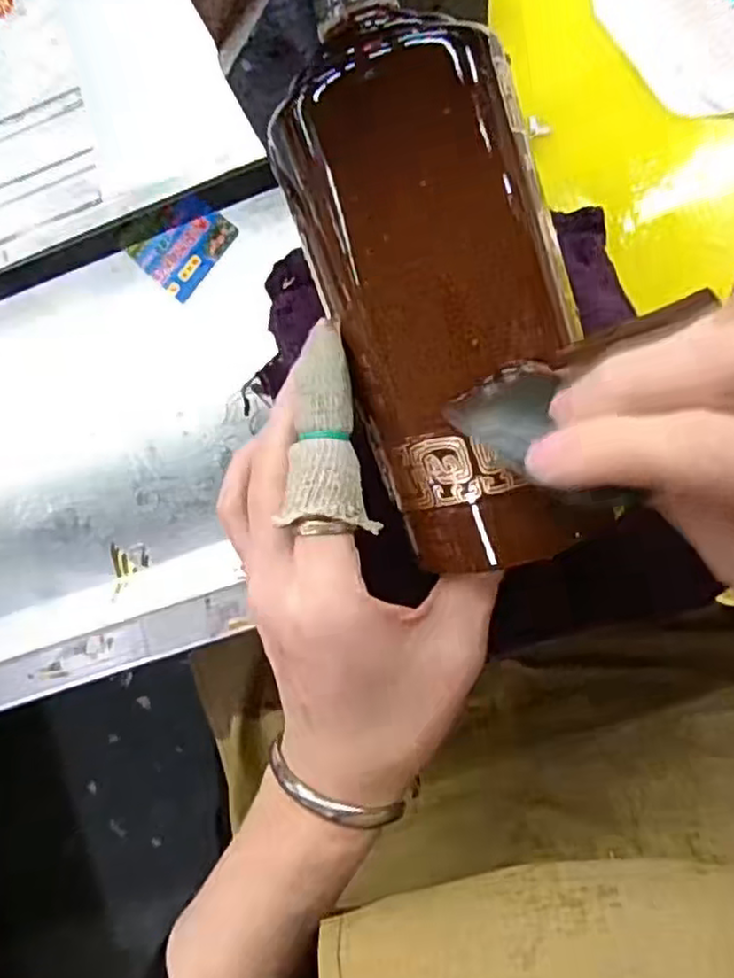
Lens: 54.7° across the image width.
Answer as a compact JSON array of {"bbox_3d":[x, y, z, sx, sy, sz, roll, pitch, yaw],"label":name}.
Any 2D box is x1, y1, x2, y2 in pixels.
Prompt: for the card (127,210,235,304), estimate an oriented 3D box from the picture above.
[{"bbox_3d":[-0.091,-0.122,0.353,0.041,0.005,0.045,41,94,7],"label":"card"}]

